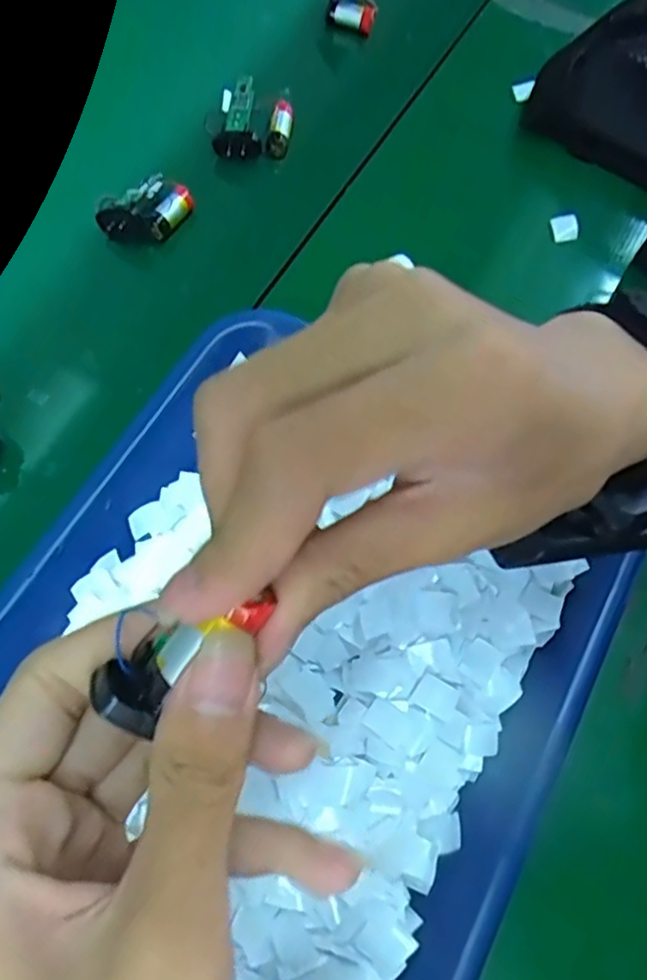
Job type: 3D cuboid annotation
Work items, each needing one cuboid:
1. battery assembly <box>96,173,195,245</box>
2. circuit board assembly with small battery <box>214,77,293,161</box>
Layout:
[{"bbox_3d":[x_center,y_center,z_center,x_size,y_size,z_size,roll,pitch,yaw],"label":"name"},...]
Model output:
[{"bbox_3d":[-0.114,-0.181,0.411,0.060,0.021,0.036,-19,70,-11],"label":"battery assembly"},{"bbox_3d":[-0.047,-0.253,0.438,0.049,0.028,0.044,12,67,1],"label":"circuit board assembly with small battery"}]

